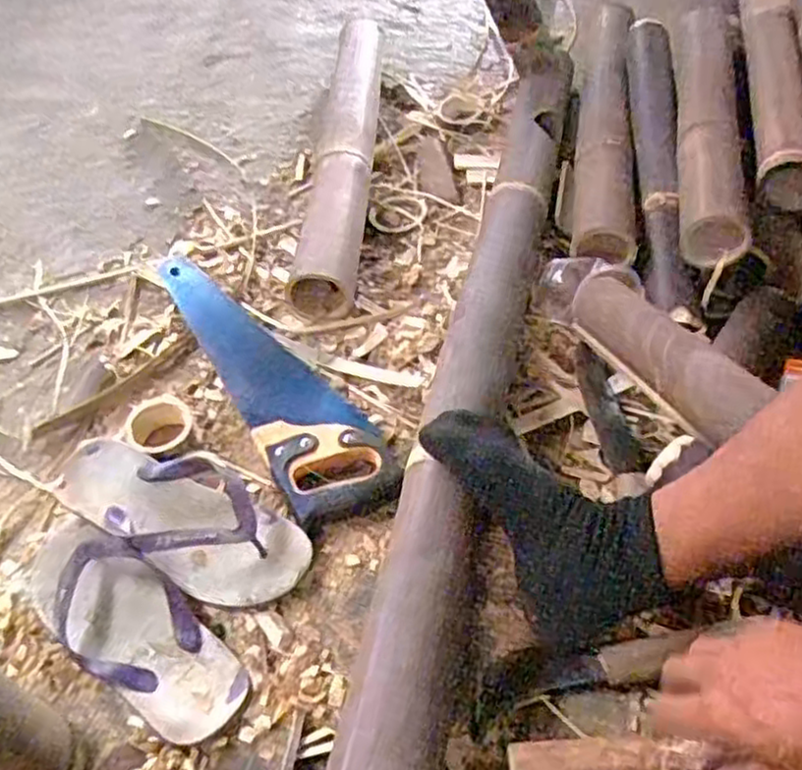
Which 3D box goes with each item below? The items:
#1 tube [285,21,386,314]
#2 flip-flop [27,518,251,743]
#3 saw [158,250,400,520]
[{"bbox_3d":[-0.085,-0.343,1.057,0.087,0.090,0.616,1,49,2],"label":"tube"},{"bbox_3d":[-0.238,0.198,0.638,0.253,0.052,0.093,32,58,25],"label":"flip-flop"},{"bbox_3d":[-0.152,-0.023,0.832,0.113,0.022,0.441,-26,53,-20],"label":"saw"}]

